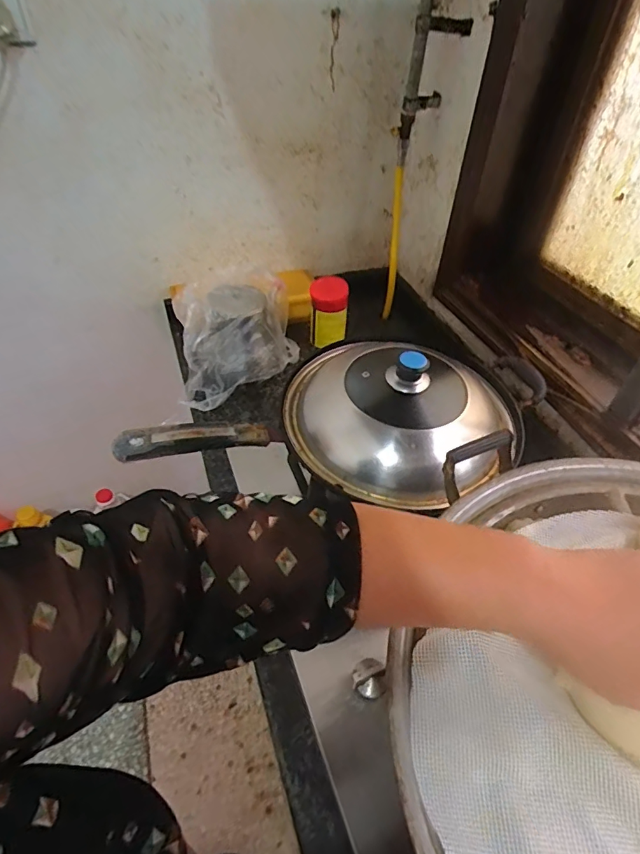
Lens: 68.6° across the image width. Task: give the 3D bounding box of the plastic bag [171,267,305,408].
[{"bbox_3d":[-0.143,-0.162,0.825,0.197,0.155,0.201,-3,45,-5],"label":"plastic bag"}]

